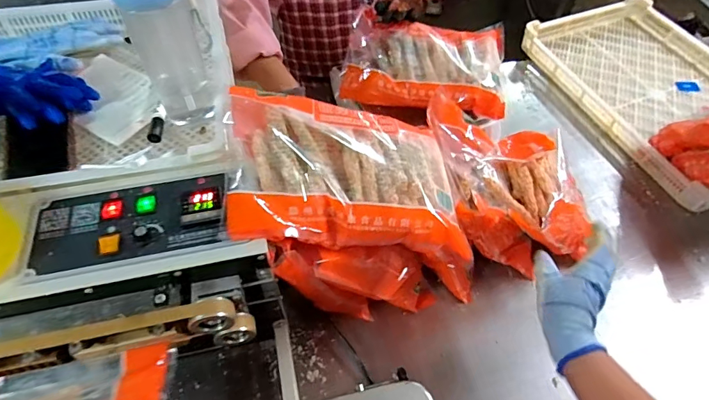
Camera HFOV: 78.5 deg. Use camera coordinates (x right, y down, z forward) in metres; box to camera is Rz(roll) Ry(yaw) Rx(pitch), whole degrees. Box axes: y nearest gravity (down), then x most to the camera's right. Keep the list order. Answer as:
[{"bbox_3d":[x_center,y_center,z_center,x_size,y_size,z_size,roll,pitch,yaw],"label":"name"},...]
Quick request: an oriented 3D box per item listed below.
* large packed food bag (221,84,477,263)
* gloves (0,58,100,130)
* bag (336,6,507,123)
[{"bbox_3d":[-0.006,-0.034,0.542,0.299,0.048,0.203,3,67,-12],"label":"large packed food bag"},{"bbox_3d":[-0.470,-0.163,0.620,0.184,0.049,0.114,24,57,16],"label":"gloves"},{"bbox_3d":[0.128,-0.258,0.822,0.302,0.069,0.211,7,54,4],"label":"bag"}]

